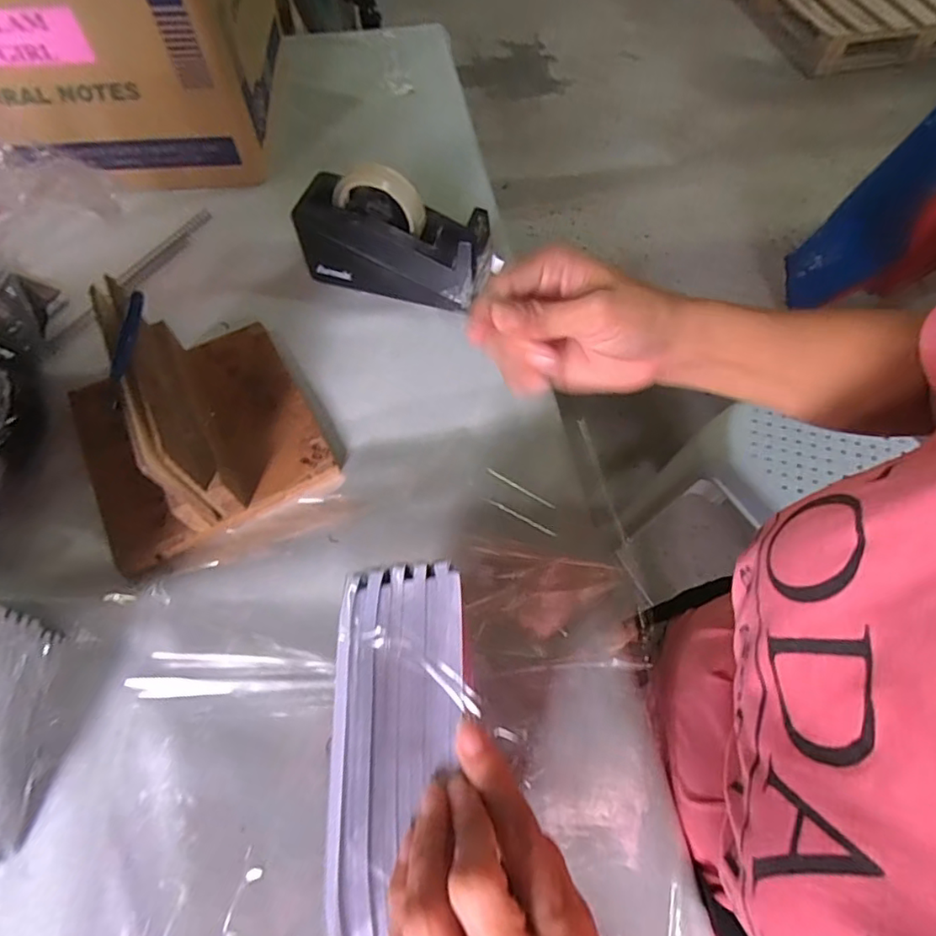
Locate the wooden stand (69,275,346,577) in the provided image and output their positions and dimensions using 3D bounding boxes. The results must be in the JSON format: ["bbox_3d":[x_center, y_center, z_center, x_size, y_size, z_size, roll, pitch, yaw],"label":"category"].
[{"bbox_3d":[-0.252,-0.057,0.494,0.203,0.119,0.217,-25,64,-14],"label":"wooden stand"}]

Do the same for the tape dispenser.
[{"bbox_3d":[-0.077,-0.245,0.599,0.205,0.122,0.079,20,62,10],"label":"tape dispenser"}]

